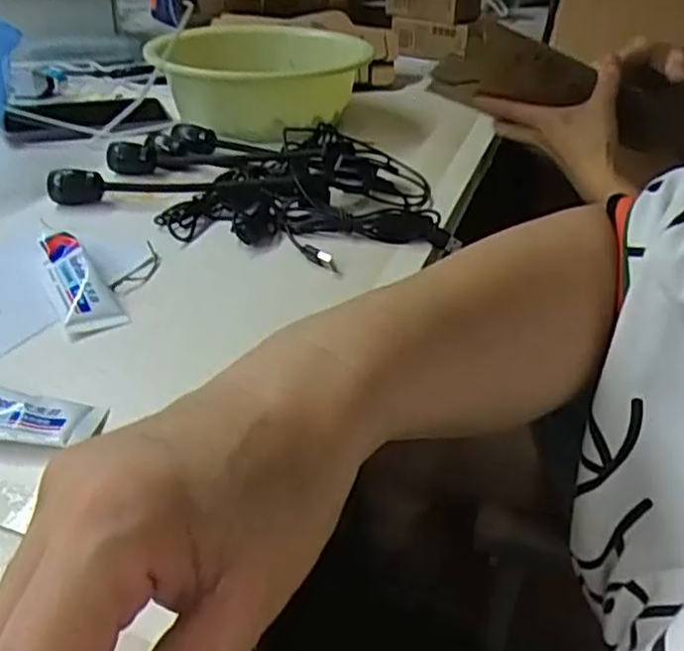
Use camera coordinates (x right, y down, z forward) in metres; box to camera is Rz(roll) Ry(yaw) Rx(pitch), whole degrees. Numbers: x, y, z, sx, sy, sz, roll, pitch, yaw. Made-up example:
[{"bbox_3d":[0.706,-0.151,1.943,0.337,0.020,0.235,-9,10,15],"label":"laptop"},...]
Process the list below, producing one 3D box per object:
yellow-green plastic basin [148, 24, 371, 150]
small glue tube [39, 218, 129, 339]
[{"bbox_3d":[-0.084,-0.267,0.781,0.196,0.078,0.206,1,34,-1],"label":"yellow-green plastic basin"},{"bbox_3d":[-0.178,-0.034,0.481,0.036,0.018,0.121,-16,38,-25],"label":"small glue tube"}]

